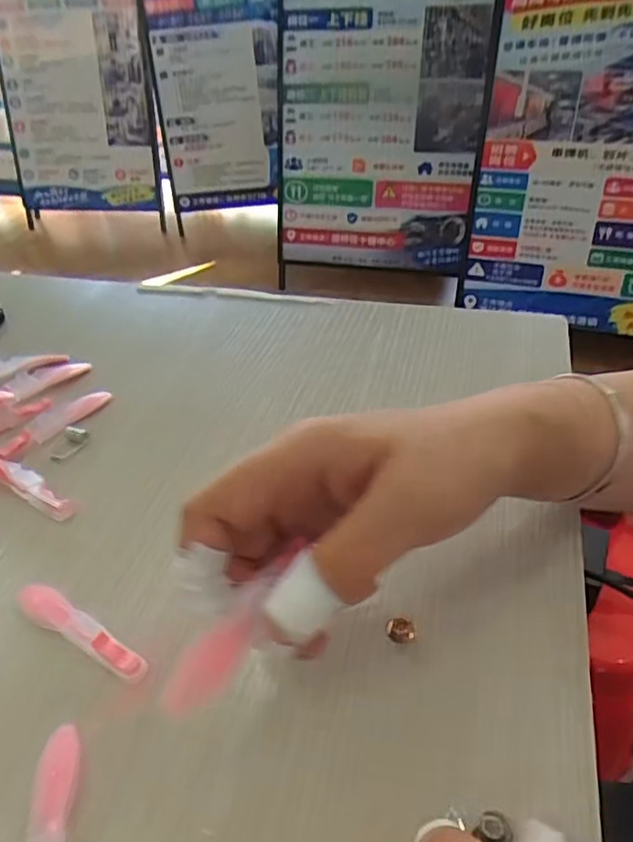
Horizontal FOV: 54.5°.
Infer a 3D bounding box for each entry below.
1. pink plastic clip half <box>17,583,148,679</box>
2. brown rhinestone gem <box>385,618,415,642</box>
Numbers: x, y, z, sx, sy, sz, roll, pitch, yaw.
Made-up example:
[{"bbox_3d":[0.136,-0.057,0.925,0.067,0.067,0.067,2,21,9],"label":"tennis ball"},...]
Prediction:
[{"bbox_3d":[-0.103,0.090,0.266,0.077,0.012,0.014,21,47,26],"label":"pink plastic clip half"},{"bbox_3d":[0.035,0.089,0.259,0.012,0.005,0.009,2,41,6],"label":"brown rhinestone gem"}]

